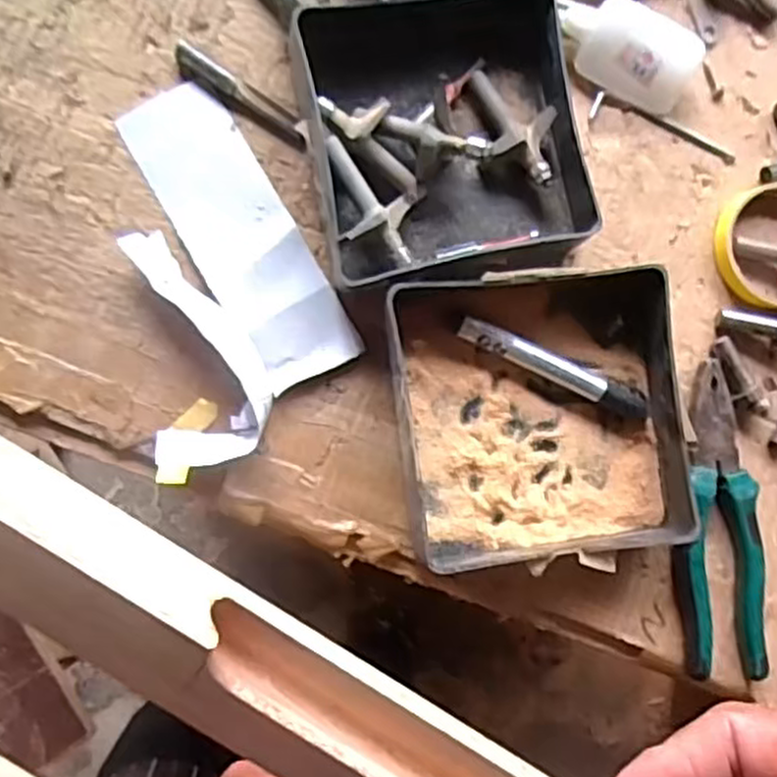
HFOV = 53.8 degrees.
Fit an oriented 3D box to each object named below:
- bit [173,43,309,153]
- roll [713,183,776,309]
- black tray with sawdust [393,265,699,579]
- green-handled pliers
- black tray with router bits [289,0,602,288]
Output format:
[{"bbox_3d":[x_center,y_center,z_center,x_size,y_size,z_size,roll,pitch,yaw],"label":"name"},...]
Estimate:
[{"bbox_3d":[-0.090,-0.181,0.473,0.093,0.012,0.015,33,84,-4],"label":"bit"},{"bbox_3d":[0.258,-0.094,0.507,0.084,0.016,0.082,0,88,-7],"label":"roll"},{"bbox_3d":[0.096,0.017,0.470,0.176,0.043,0.166,-7,88,-7],"label":"black tray with sawdust"},{"bbox_3d":[0.210,0.087,0.492,0.056,0.019,0.195,-7,89,-7],"label":"green-handled pliers"},{"bbox_3d":[0.037,-0.156,0.472,0.170,0.043,0.174,-11,89,-7],"label":"black tray with router bits"}]

